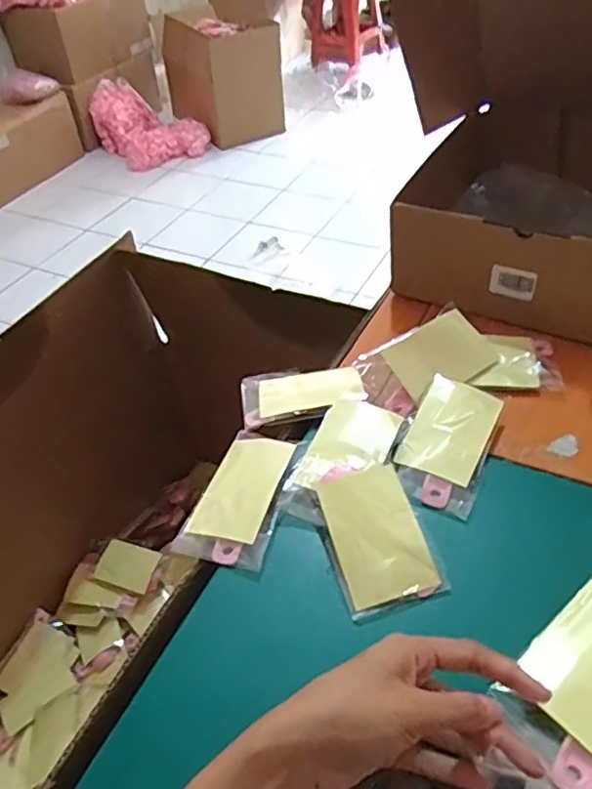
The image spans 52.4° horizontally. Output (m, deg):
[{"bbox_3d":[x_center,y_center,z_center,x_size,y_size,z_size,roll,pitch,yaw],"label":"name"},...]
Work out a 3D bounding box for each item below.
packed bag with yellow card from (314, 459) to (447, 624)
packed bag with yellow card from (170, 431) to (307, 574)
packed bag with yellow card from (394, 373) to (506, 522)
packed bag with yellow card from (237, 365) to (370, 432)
[{"bbox_3d":[0.055,0.093,0.424,0.070,0.014,0.107,-14,45,-9],"label":"packed bag with yellow card"},{"bbox_3d":[-0.040,0.075,0.462,0.067,0.015,0.113,13,47,17],"label":"packed bag with yellow card"},{"bbox_3d":[0.122,0.037,0.483,0.066,0.017,0.116,18,49,21],"label":"packed bag with yellow card"},{"bbox_3d":[0.004,-0.006,0.545,0.109,0.012,0.075,-10,35,5],"label":"packed bag with yellow card"}]

